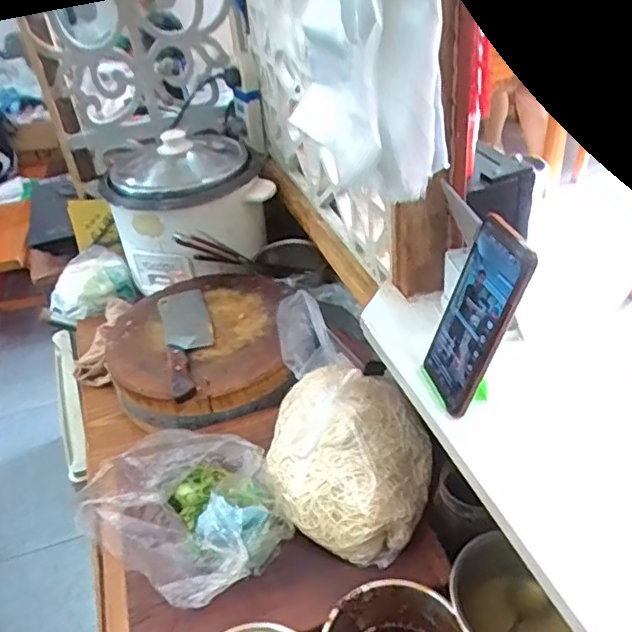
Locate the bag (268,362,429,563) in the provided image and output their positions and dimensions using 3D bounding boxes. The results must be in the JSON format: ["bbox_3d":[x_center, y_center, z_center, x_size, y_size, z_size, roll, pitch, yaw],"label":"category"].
[{"bbox_3d":[0.036,0.145,0.731,0.188,0.095,0.247,0,37,9],"label":"bag"}]

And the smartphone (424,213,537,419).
[{"bbox_3d":[0.132,0.000,0.529,0.015,0.160,0.071,3,30,-27],"label":"smartphone"}]

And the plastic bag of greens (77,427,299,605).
[{"bbox_3d":[-0.129,0.210,0.652,0.175,0.107,0.177,-23,39,-21],"label":"plastic bag of greens"}]

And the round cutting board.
[{"bbox_3d":[-0.175,0.040,0.964,0.278,0.072,0.314,-13,37,-8],"label":"round cutting board"}]

